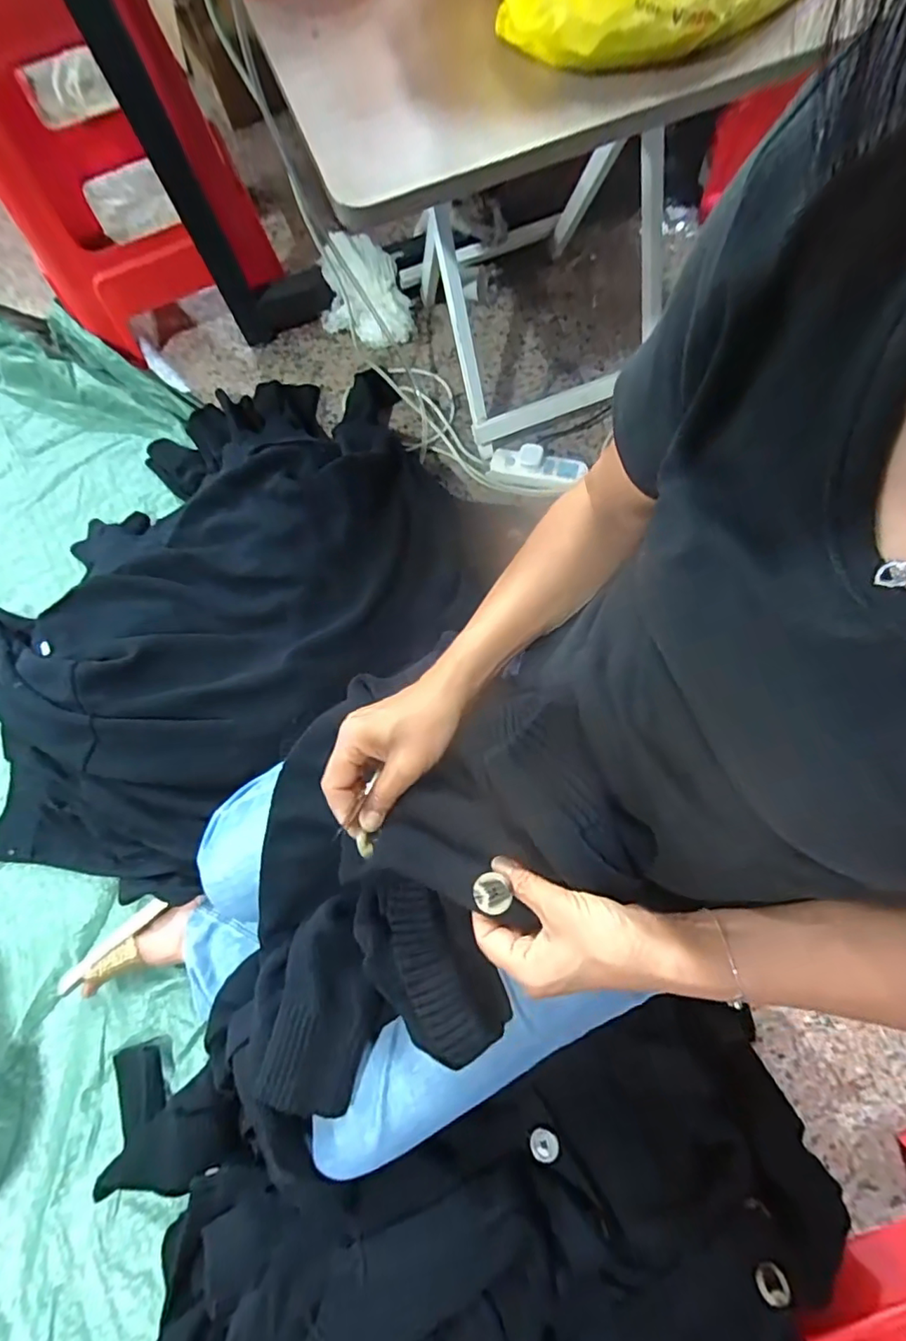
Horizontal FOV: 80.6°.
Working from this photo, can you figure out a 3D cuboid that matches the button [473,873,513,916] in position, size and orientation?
[{"bbox_3d":[0.027,0.153,0.367,0.024,0.004,0.026,-13,73,-3],"label":"button"}]

